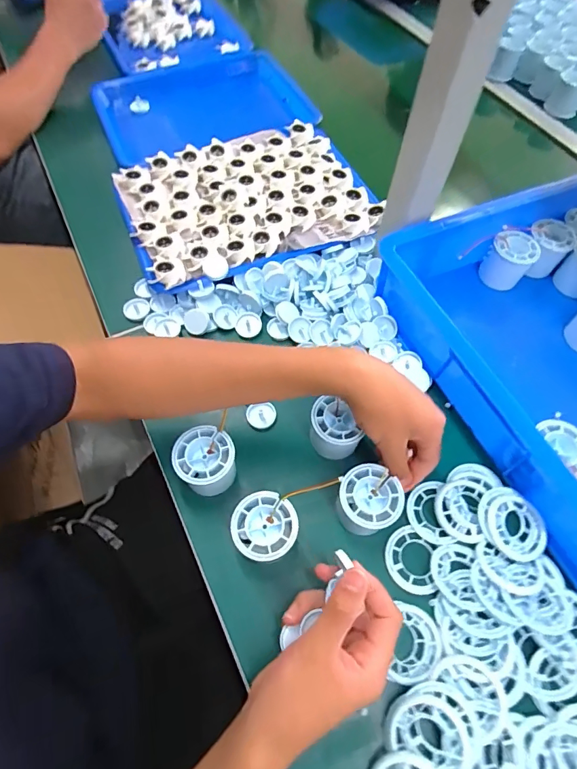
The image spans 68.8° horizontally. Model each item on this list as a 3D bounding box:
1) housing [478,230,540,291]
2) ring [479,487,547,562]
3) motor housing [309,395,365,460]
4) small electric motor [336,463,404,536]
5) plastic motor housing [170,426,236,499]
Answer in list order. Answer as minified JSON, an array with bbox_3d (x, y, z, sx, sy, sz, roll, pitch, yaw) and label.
[{"bbox_3d":[0.281,-0.160,0.541,0.053,0.058,0.053,1,61,-2],"label":"housing"},{"bbox_3d":[0.208,0.129,0.391,0.061,0.012,0.055,29,64,13],"label":"ring"},{"bbox_3d":[0.044,0.046,0.425,0.044,0.052,0.052,-14,62,-10],"label":"motor housing"},{"bbox_3d":[0.072,0.109,0.390,0.049,0.053,0.053,1,61,-2],"label":"small electric motor"},{"bbox_3d":[-0.079,0.078,0.409,0.053,0.065,0.051,1,61,-2],"label":"plastic motor housing"}]

